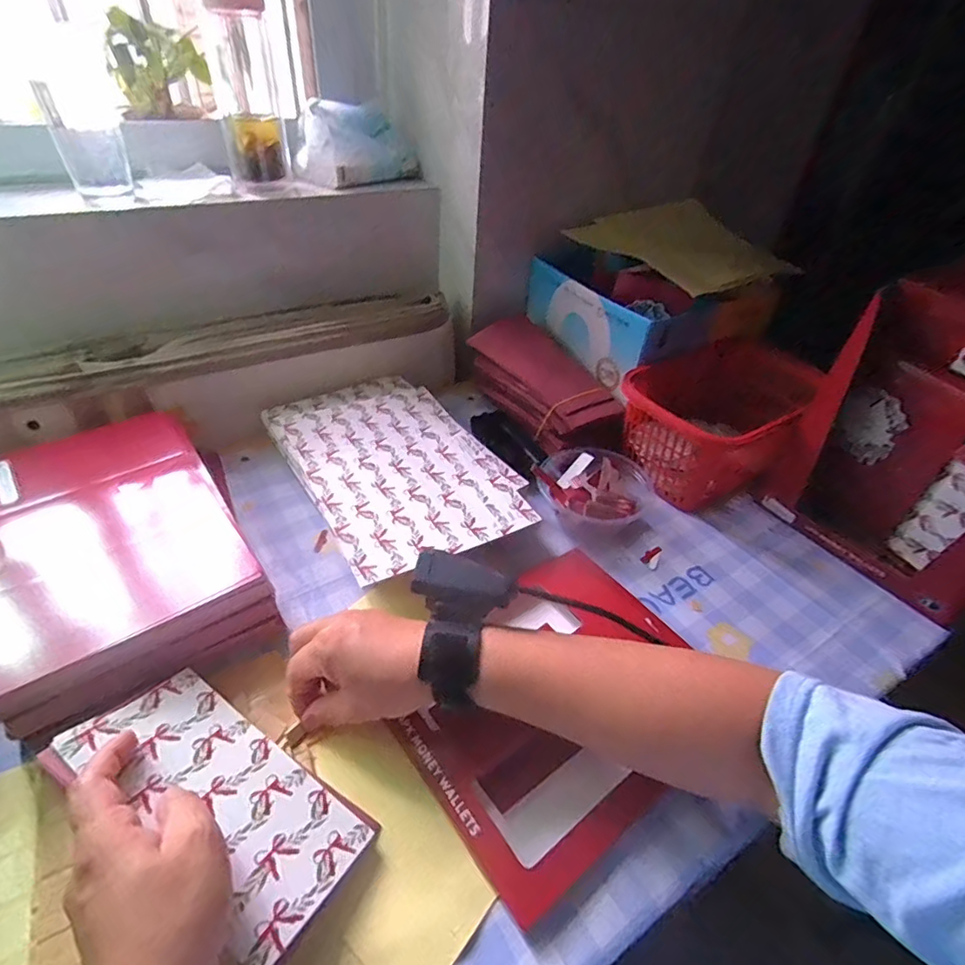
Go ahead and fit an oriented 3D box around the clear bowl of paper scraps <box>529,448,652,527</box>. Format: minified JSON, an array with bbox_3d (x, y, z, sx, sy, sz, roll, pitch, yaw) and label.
[{"bbox_3d":[0.107,0.009,0.560,0.117,0.047,0.115,3,41,-3],"label":"clear bowl of paper scraps"}]

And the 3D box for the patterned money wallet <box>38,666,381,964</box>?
[{"bbox_3d":[-0.158,0.186,0.322,0.179,0.006,0.090,30,27,16],"label":"patterned money wallet"}]

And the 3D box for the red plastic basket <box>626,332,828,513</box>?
[{"bbox_3d":[0.263,-0.069,0.630,0.159,0.123,0.223,31,47,26],"label":"red plastic basket"}]

